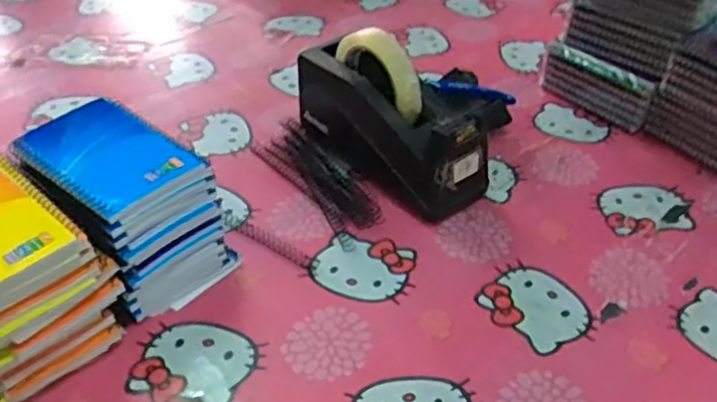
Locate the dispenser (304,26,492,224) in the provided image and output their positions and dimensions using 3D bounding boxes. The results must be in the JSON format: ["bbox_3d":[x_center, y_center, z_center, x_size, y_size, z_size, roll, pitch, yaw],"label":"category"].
[{"bbox_3d":[0.026,-0.080,0.618,0.194,0.123,0.065,32,49,32],"label":"dispenser"}]

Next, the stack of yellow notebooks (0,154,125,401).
[{"bbox_3d":[-0.250,0.052,0.468,0.136,0.110,0.107,33,49,32],"label":"stack of yellow notebooks"}]

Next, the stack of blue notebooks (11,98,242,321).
[{"bbox_3d":[-0.185,0.004,0.526,0.145,0.107,0.099,31,48,31],"label":"stack of blue notebooks"}]

